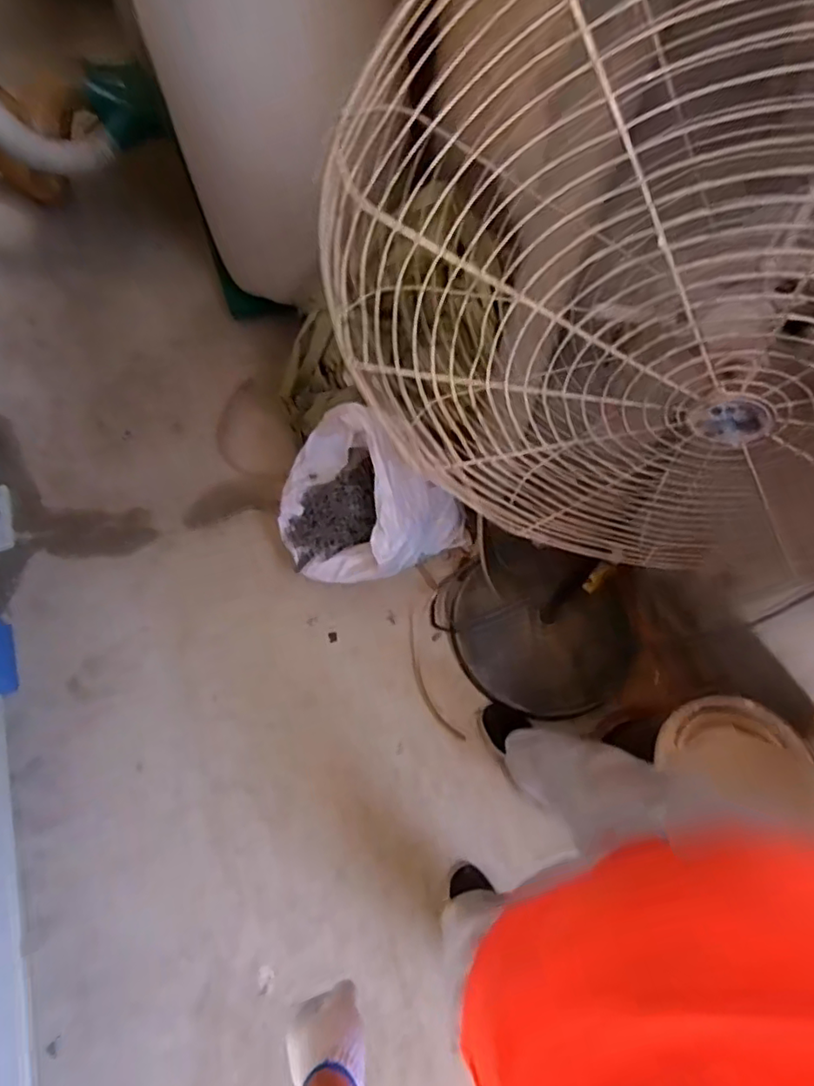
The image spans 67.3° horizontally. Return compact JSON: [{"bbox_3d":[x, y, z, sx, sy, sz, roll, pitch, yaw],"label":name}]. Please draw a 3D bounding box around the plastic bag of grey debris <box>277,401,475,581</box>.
[{"bbox_3d":[-0.099,-0.071,1.469,0.420,0.314,0.379,27,67,14],"label":"plastic bag of grey debris"}]

